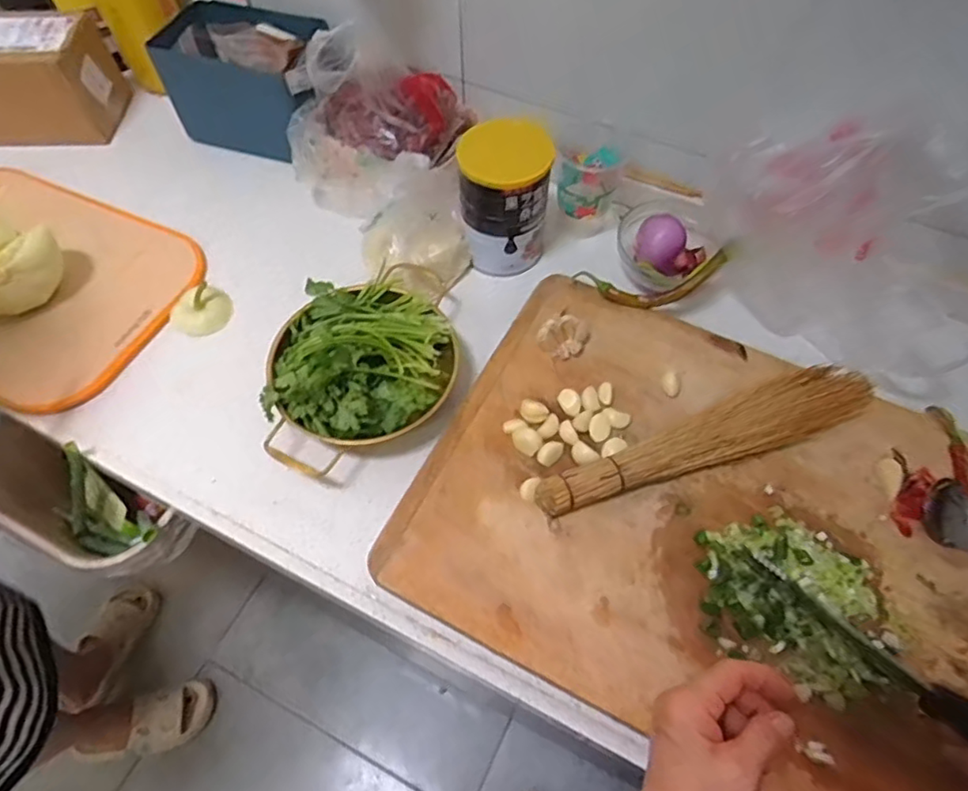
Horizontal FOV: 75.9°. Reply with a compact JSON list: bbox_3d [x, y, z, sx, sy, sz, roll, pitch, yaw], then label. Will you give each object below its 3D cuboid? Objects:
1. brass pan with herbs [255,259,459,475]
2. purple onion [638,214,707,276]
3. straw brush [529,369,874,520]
[{"bbox_3d":[-0.125,-0.036,0.636,0.194,0.070,0.194,-15,60,-8],"label":"brass pan with herbs"},{"bbox_3d":[0.214,-0.168,0.714,0.078,0.047,0.060,19,61,12],"label":"purple onion"},{"bbox_3d":[0.216,0.045,0.585,0.352,0.038,0.058,-21,61,-12],"label":"straw brush"}]

